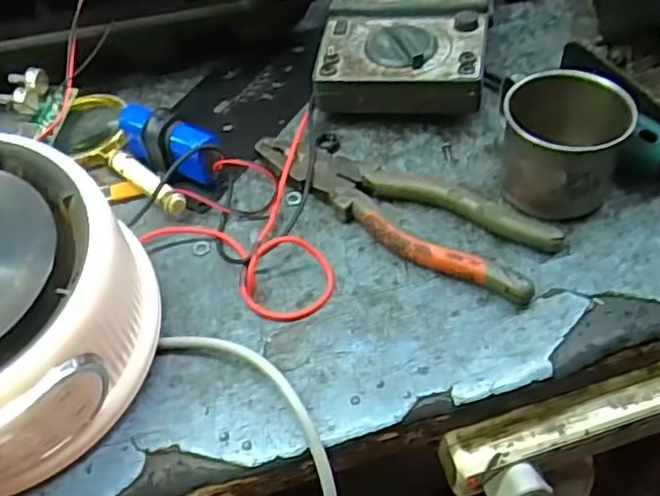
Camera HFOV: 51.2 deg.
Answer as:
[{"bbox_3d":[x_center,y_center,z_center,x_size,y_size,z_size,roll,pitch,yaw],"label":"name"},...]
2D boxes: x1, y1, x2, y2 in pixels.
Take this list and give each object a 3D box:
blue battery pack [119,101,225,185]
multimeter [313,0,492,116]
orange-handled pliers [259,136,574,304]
[{"bbox_3d":[-0.103,-0.065,0.434,0.077,0.031,0.022,26,57,25],"label":"blue battery pack"},{"bbox_3d":[0.055,-0.160,0.491,0.113,0.038,0.179,5,50,10],"label":"multimeter"},{"bbox_3d":[0.034,-0.021,0.406,0.189,0.018,0.051,20,54,21],"label":"orange-handled pliers"}]

